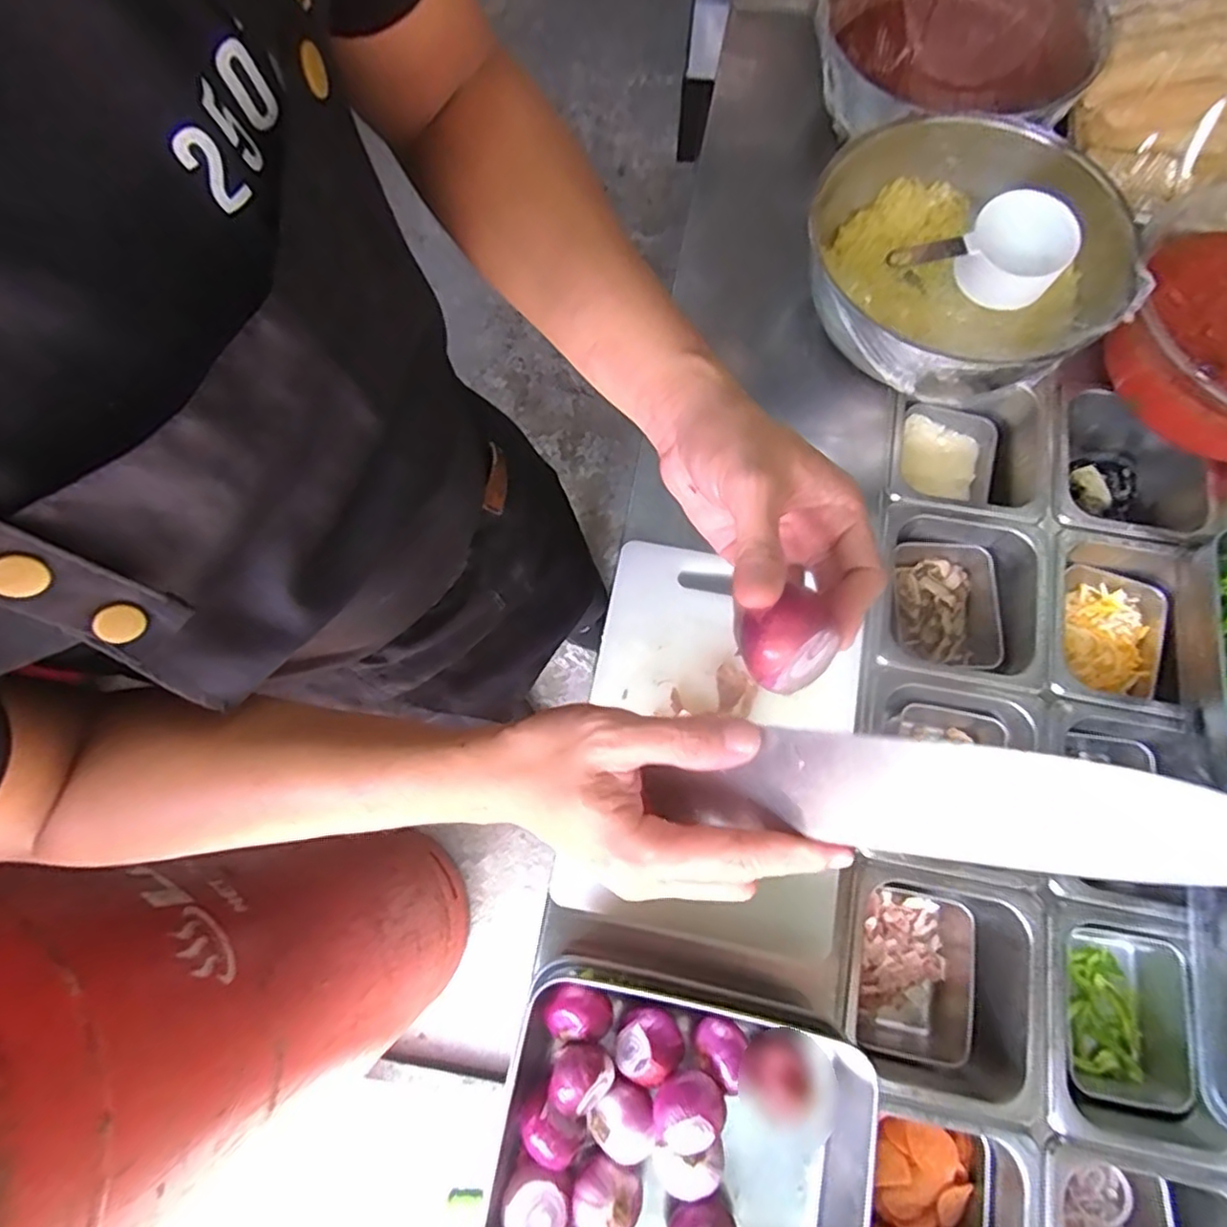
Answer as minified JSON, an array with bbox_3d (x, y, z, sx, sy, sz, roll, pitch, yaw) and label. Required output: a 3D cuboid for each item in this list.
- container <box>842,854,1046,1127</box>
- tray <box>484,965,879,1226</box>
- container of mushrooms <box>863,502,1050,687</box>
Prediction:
[{"bbox_3d":[0.277,0.323,0.592,0.166,0.096,0.177,10,74,5],"label":"container"},{"bbox_3d":[0.048,0.376,0.463,0.247,0.066,0.201,13,74,5],"label":"tray"},{"bbox_3d":[0.360,-0.016,0.695,0.157,0.107,0.168,11,74,5],"label":"container of mushrooms"}]

